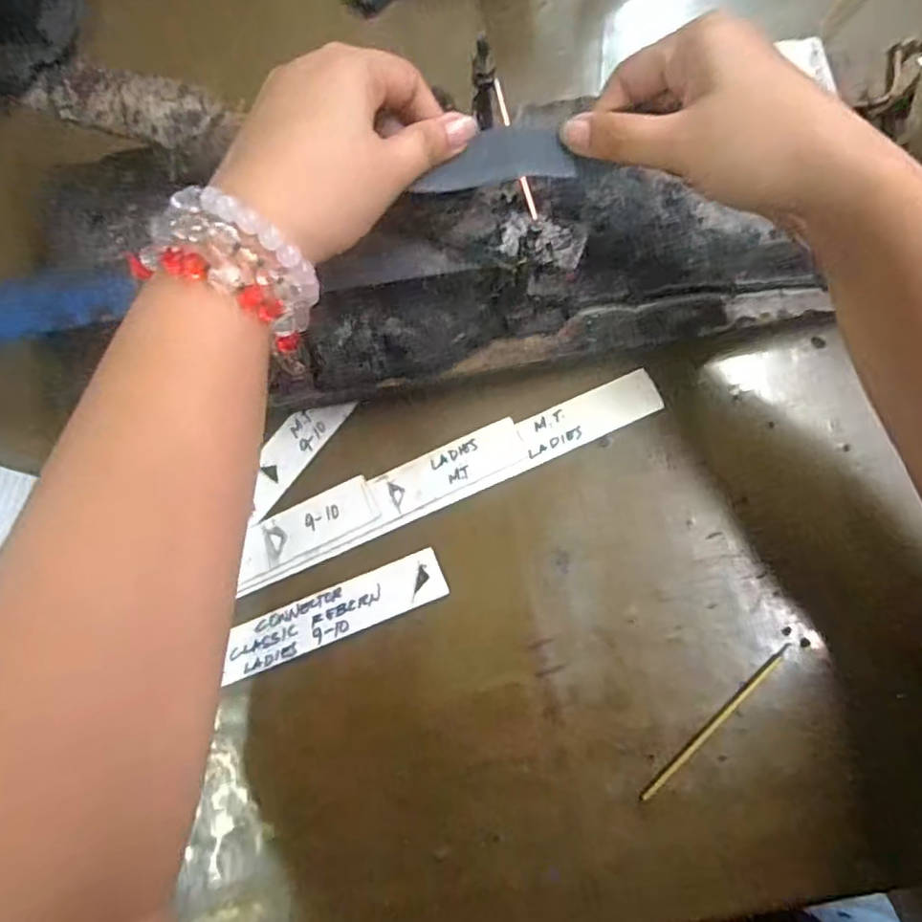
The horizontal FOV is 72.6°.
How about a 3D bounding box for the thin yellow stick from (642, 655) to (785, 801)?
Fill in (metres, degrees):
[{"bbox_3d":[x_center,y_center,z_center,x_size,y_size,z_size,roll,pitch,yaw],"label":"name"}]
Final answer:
[{"bbox_3d":[0.125,0.131,0.309,0.096,0.004,0.005,-42,81,-7],"label":"thin yellow stick"}]

